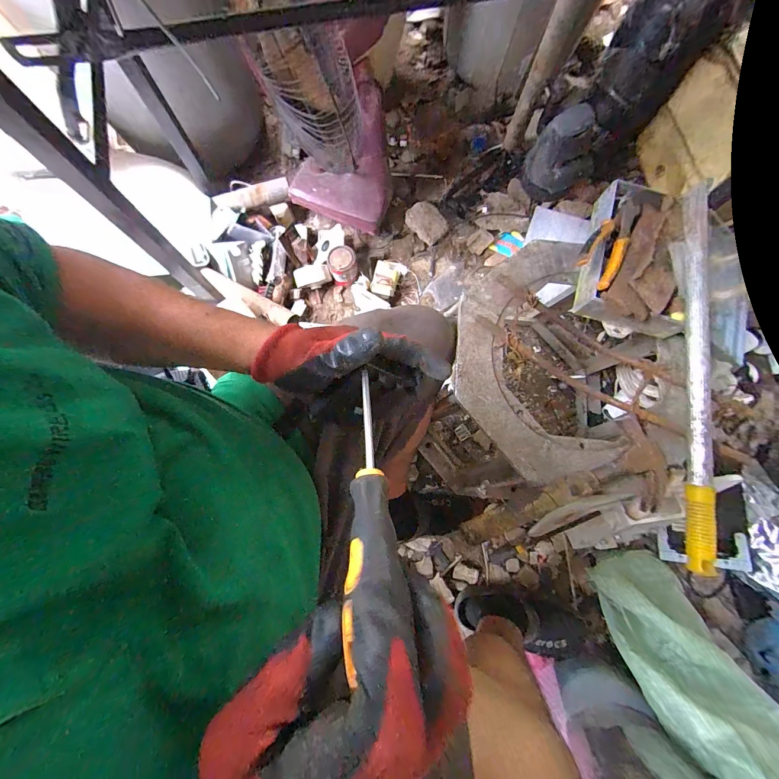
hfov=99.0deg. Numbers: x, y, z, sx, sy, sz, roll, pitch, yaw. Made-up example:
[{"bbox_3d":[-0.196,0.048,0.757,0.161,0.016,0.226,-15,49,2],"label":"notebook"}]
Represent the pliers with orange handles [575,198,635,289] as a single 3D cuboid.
[{"bbox_3d":[0.327,-0.223,0.491,0.060,0.017,0.155,39,75,-18],"label":"pliers with orange handles"}]

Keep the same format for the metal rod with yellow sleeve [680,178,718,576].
[{"bbox_3d":[0.419,-0.035,0.449,0.032,0.023,0.524,8,79,1],"label":"metal rod with yellow sleeve"}]

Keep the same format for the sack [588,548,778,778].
[{"bbox_3d":[0.556,0.483,0.598,0.189,0.248,0.319,-17,80,-4],"label":"sack"}]

